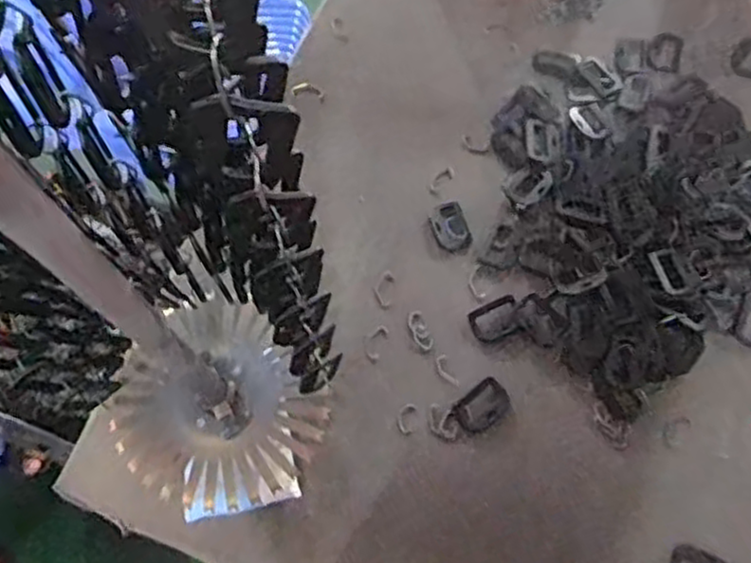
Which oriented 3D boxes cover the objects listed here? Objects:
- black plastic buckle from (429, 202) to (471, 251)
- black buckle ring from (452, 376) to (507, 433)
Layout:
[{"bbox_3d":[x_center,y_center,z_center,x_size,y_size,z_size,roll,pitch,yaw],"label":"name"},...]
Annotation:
[{"bbox_3d":[0.089,-0.066,0.894,0.042,0.012,0.060,-17,68,-6],"label":"black plastic buckle"},{"bbox_3d":[0.117,0.136,0.817,0.061,0.006,0.042,-36,71,-13],"label":"black buckle ring"}]

